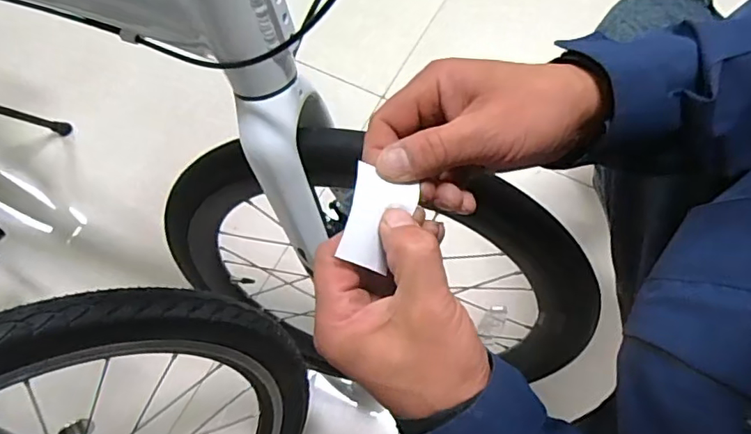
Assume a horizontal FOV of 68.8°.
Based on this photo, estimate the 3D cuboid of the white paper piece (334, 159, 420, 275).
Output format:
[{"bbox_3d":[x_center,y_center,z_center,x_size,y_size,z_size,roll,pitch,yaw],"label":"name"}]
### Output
[{"bbox_3d":[0.003,0.000,0.305,0.036,0.010,0.055,11,65,1],"label":"white paper piece"}]

